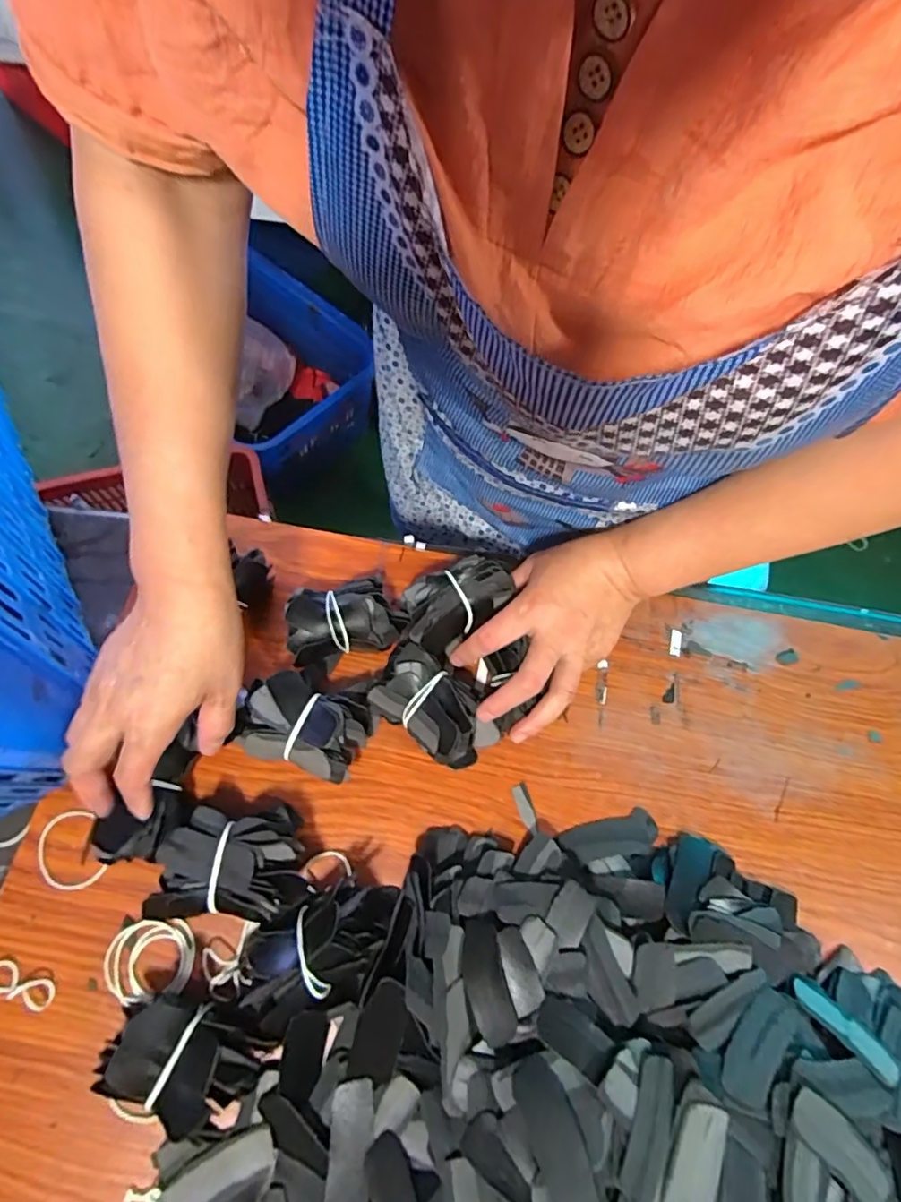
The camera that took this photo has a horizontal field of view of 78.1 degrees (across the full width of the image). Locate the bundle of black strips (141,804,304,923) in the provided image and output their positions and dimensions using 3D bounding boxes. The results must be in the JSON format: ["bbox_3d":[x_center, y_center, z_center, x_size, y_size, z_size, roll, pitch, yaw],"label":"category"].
[{"bbox_3d":[-0.152,0.180,0.384,0.092,0.058,0.072,6,68,-1],"label":"bundle of black strips"}]

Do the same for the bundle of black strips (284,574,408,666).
[{"bbox_3d":[-0.085,0.014,0.453,0.089,0.052,0.057,-12,70,-8],"label":"bundle of black strips"}]

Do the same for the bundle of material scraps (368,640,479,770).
[{"bbox_3d":[-0.015,0.083,0.430,0.096,0.050,0.055,39,72,12],"label":"bundle of material scraps"}]

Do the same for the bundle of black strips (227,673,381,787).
[{"bbox_3d":[-0.108,0.094,0.421,0.091,0.051,0.063,16,69,3],"label":"bundle of black strips"}]

